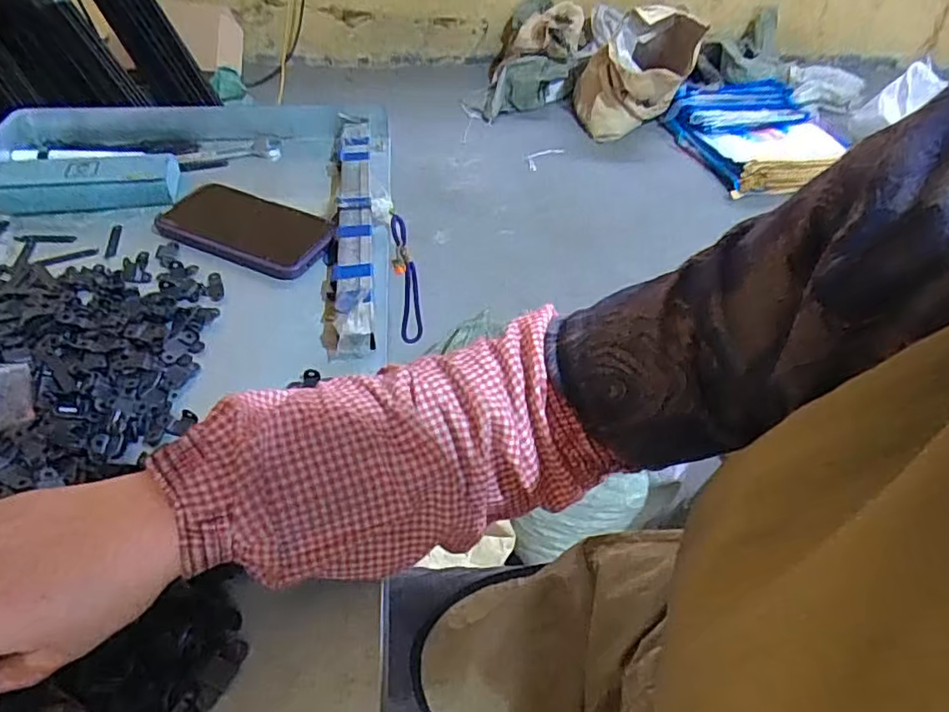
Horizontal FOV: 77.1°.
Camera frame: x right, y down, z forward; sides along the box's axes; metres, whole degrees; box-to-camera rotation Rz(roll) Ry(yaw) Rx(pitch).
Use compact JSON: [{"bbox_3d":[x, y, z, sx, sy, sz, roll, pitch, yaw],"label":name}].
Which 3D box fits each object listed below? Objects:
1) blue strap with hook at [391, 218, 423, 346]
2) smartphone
[{"bbox_3d":[-0.070,-0.072,0.624,0.029,0.163,0.028,-1,48,-3],"label":"blue strap with hook"},{"bbox_3d":[-0.213,-0.121,0.555,0.162,0.014,0.083,17,49,12],"label":"smartphone"}]

